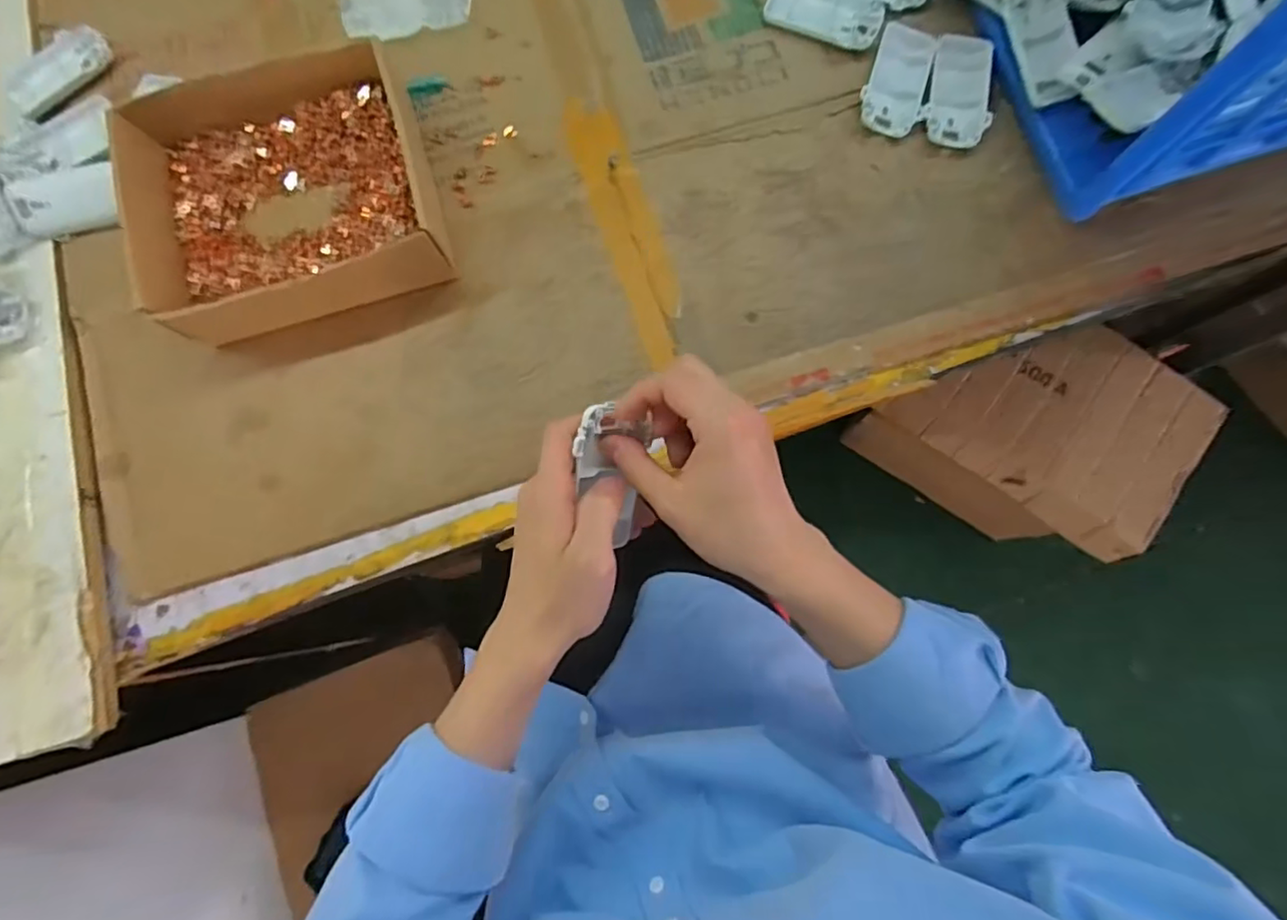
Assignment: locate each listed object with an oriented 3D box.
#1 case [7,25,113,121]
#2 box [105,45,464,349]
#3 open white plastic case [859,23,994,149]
[{"bbox_3d":[-0.515,-0.343,0.553,0.043,0.015,0.094,34,82,8],"label":"case"},{"bbox_3d":[-0.277,-0.209,0.488,0.213,0.064,0.201,-19,79,-1],"label":"box"},{"bbox_3d":[0.231,-0.304,0.507,0.096,0.016,0.090,10,80,4],"label":"open white plastic case"}]

